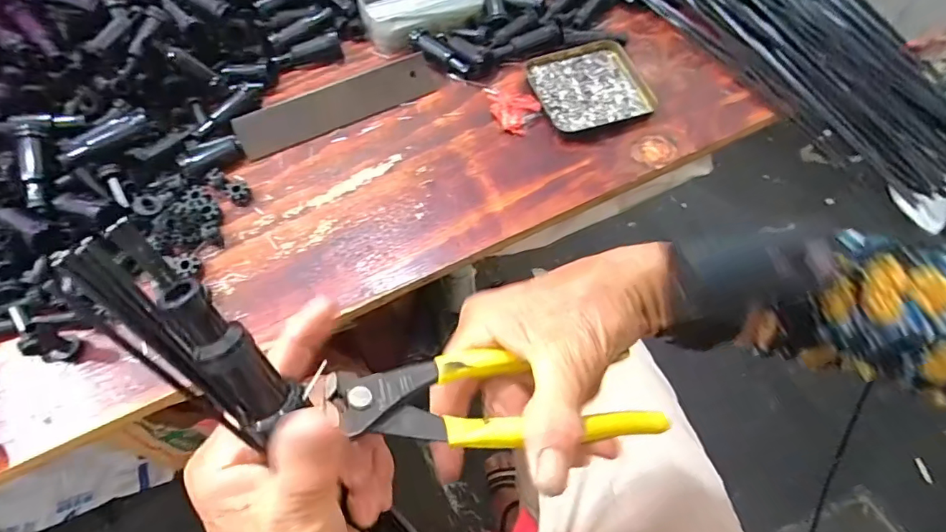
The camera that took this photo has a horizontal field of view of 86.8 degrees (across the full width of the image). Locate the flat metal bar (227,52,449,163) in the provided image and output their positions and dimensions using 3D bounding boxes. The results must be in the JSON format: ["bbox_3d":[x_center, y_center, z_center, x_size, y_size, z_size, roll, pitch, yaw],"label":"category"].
[{"bbox_3d":[-0.114,-0.145,0.445,0.186,0.005,0.037,-26,107,-13],"label":"flat metal bar"}]

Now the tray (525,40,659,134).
[{"bbox_3d":[0.105,-0.165,0.454,0.098,0.010,0.090,-16,63,-8],"label":"tray"}]

